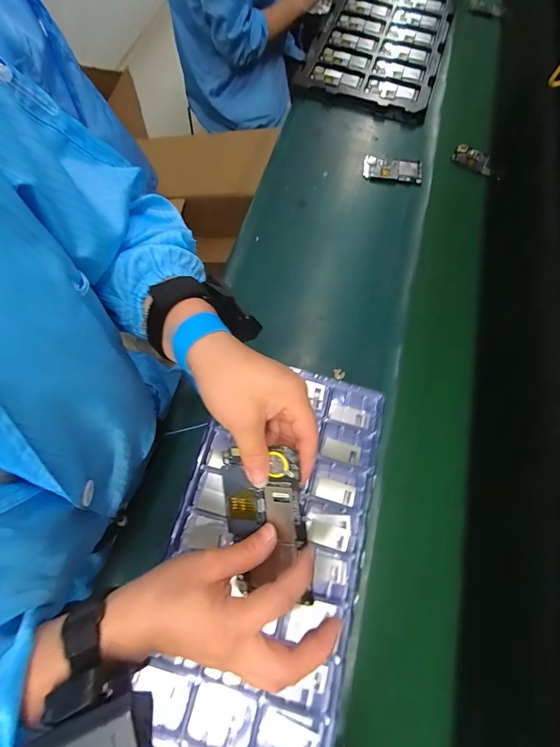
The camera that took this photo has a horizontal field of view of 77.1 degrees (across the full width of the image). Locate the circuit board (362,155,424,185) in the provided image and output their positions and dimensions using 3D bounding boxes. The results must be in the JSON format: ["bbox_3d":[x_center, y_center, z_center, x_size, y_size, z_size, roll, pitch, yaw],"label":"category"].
[{"bbox_3d":[0.248,-0.452,0.774,0.126,0.010,0.069,6,77,2],"label":"circuit board"}]

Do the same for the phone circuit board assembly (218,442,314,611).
[{"bbox_3d":[-0.012,0.119,0.280,0.064,0.007,0.119,-5,94,18],"label":"phone circuit board assembly"}]

